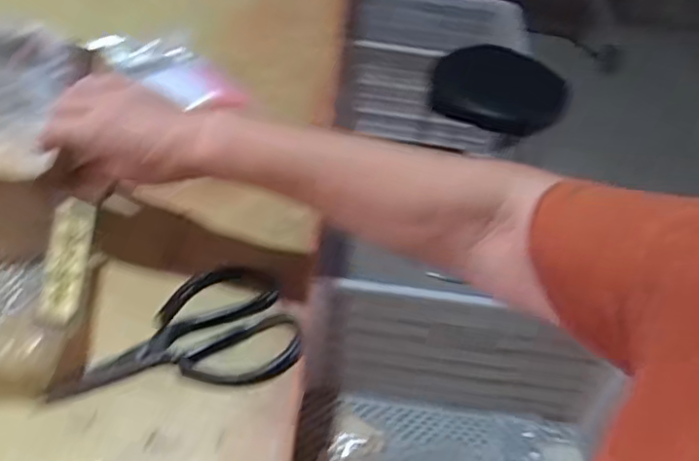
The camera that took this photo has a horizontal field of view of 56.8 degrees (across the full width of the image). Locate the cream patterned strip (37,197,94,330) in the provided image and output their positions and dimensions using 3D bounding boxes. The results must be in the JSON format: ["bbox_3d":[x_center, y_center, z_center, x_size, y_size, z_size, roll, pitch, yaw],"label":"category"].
[{"bbox_3d":[-0.198,0.019,0.454,0.028,0.009,0.110,-3,44,-11],"label":"cream patterned strip"}]

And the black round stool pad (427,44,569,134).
[{"bbox_3d":[0.312,-0.304,1.353,0.275,0.078,0.231,16,44,9],"label":"black round stool pad"}]

